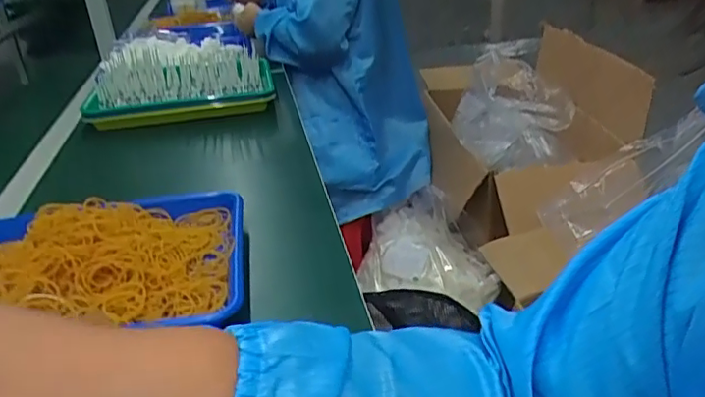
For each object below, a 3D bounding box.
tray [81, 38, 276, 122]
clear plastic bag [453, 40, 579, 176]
[{"bbox_3d":[-0.320,-0.253,1.086,0.319,0.074,0.366,-11,29,-11],"label":"tray"},{"bbox_3d":[0.368,-0.222,1.293,0.270,0.211,0.213,5,29,17],"label":"clear plastic bag"}]

